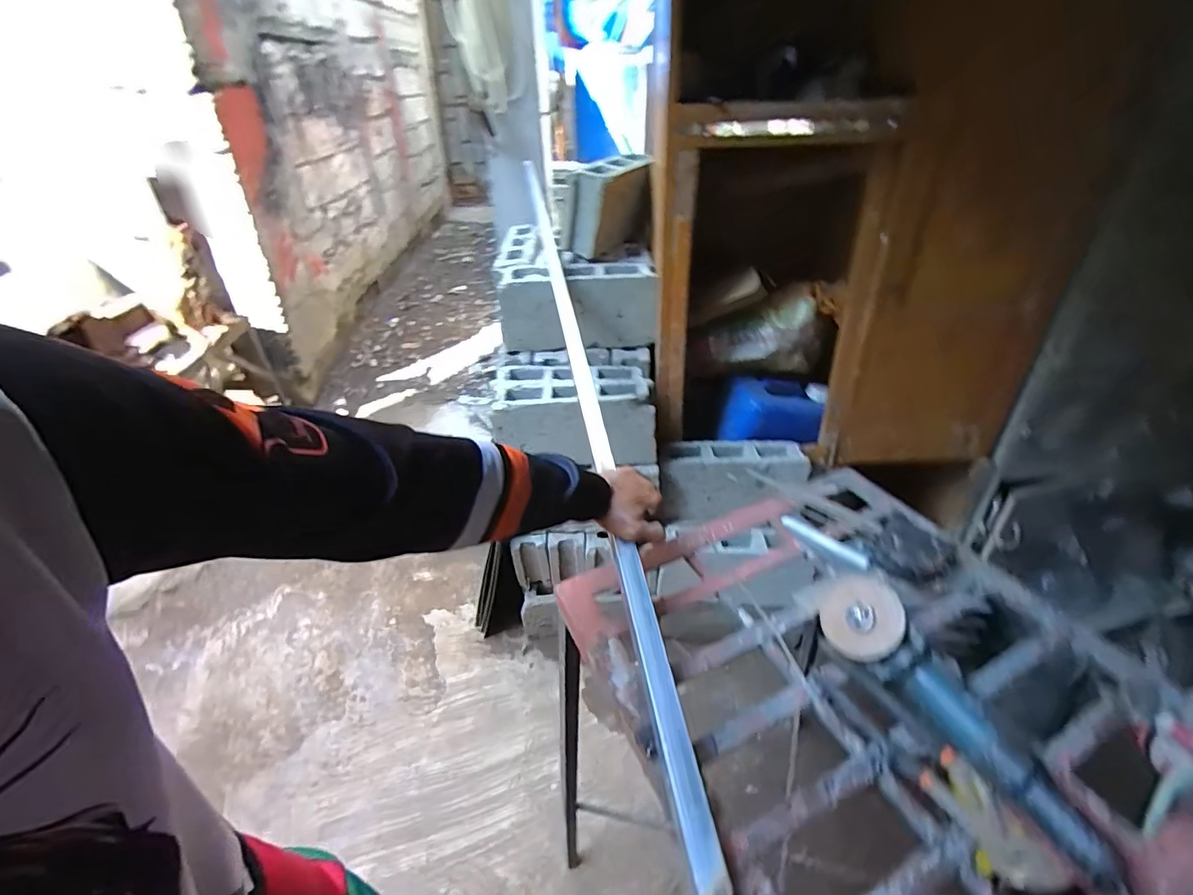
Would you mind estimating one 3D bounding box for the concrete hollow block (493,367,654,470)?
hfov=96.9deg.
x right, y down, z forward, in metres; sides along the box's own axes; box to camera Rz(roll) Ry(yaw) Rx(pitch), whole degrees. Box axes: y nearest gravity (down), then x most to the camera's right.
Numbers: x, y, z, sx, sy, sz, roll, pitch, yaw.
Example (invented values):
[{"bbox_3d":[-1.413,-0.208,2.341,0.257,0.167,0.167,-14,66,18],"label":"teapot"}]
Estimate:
[{"bbox_3d":[-0.056,-0.081,1.353,0.395,0.196,0.222,-1,36,1],"label":"concrete hollow block"}]

